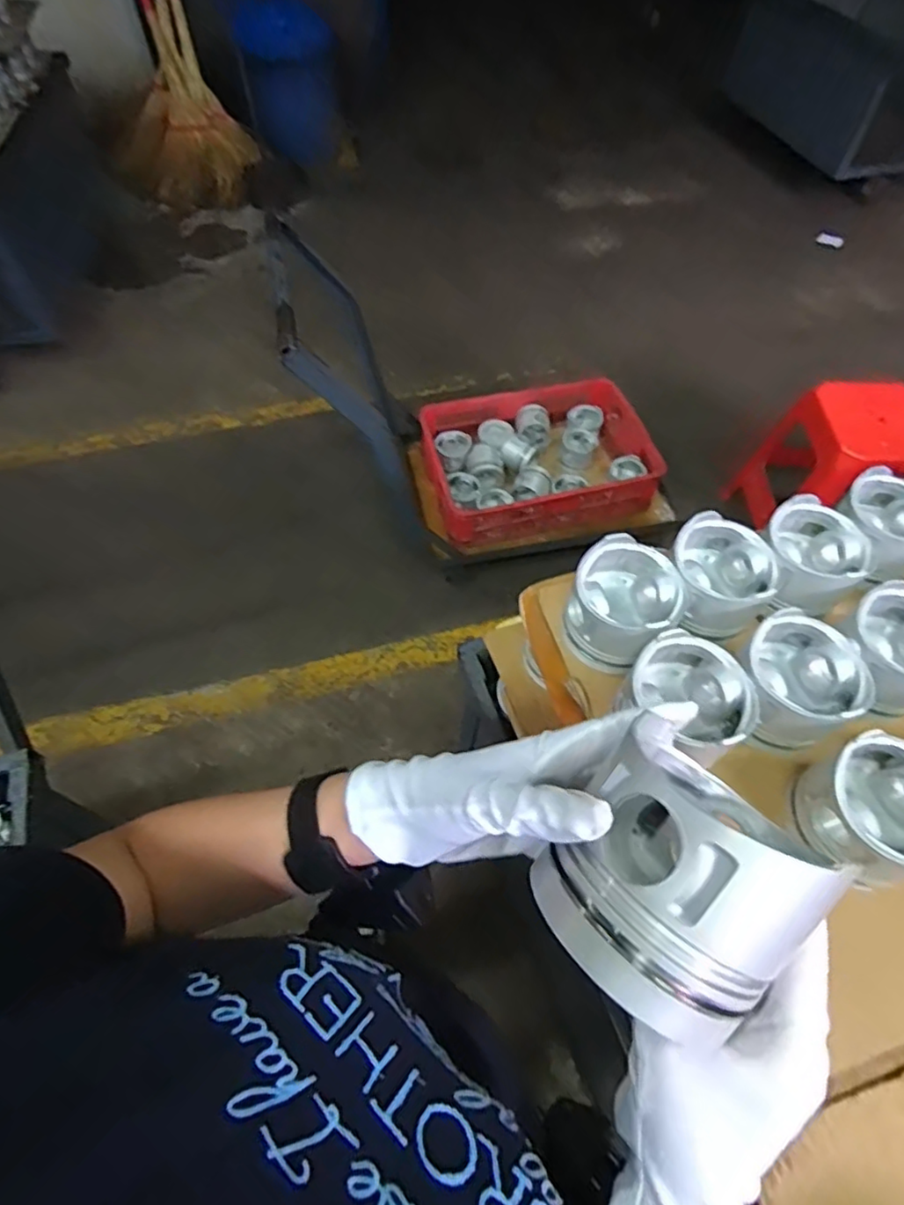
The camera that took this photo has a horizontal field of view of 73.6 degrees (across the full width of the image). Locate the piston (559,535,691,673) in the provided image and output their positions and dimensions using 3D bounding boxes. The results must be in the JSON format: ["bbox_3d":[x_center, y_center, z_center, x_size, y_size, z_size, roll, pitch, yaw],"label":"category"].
[{"bbox_3d":[0.165,0.005,0.593,0.097,0.096,0.103,0,58,-1],"label":"piston"}]

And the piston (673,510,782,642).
[{"bbox_3d":[0.266,-0.022,0.607,0.102,0.067,0.109,26,61,15],"label":"piston"}]

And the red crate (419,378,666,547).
[{"bbox_3d":[0.251,-0.417,1.764,0.674,0.141,0.467,-9,58,-7],"label":"red crate"}]

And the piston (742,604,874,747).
[{"bbox_3d":[0.311,0.072,0.550,0.097,0.084,0.098,40,78,22],"label":"piston"}]

